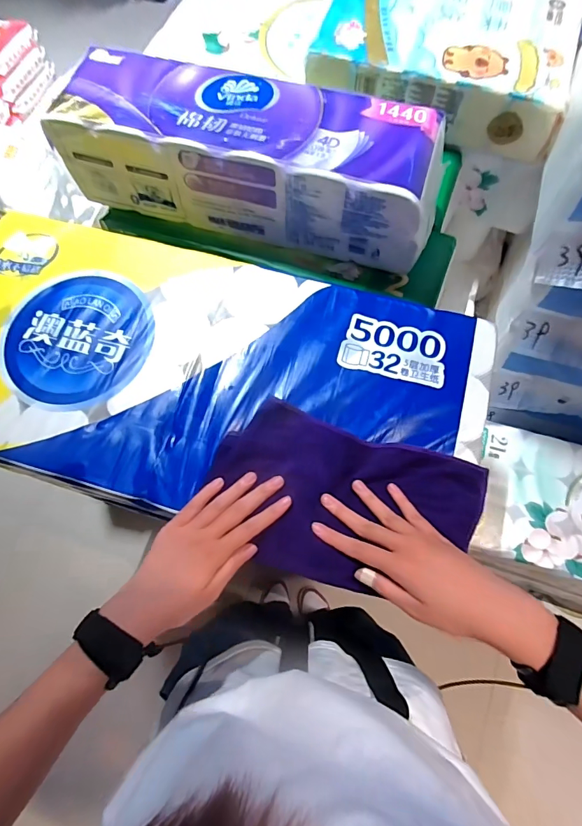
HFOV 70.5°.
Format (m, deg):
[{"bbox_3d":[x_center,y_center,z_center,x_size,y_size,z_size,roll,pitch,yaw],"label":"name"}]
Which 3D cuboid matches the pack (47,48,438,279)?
[{"bbox_3d":[-0.056,-0.332,0.542,0.490,0.121,0.140,16,72,7],"label":"pack"}]

